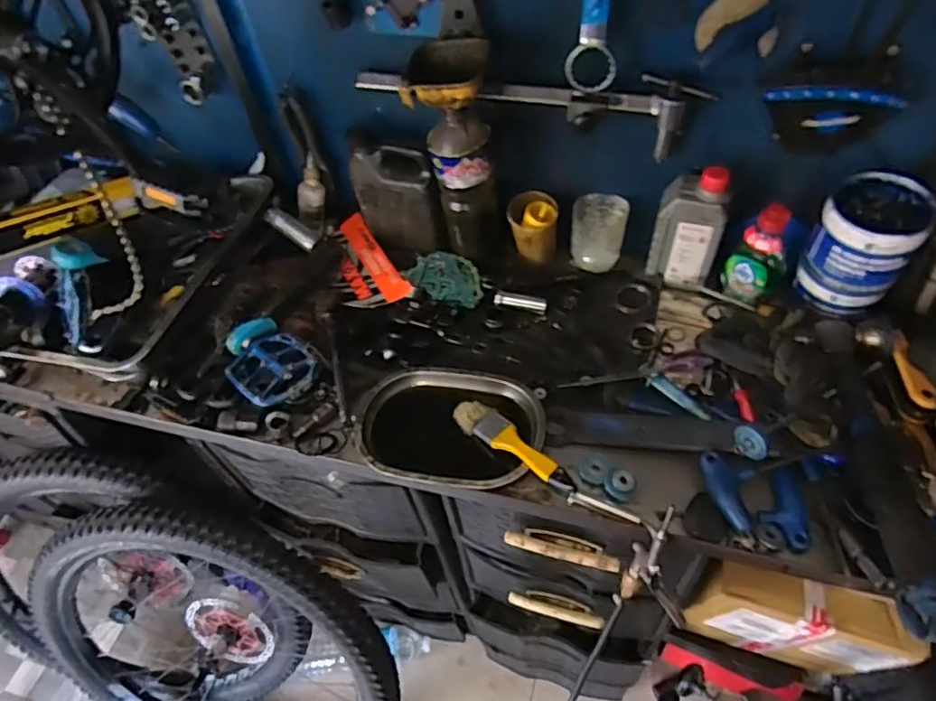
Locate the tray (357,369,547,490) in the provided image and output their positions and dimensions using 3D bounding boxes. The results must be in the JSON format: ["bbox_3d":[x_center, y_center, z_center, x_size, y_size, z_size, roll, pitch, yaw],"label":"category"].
[{"bbox_3d":[-0.021,0.090,0.706,0.214,0.024,0.153,4,53,9],"label":"tray"}]

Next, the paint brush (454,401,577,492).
[{"bbox_3d":[0.051,0.105,0.671,0.040,0.014,0.177,-39,44,-22],"label":"paint brush"}]

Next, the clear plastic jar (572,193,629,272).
[{"bbox_3d":[0.186,-0.169,0.844,0.071,0.094,0.068,-3,52,4],"label":"clear plastic jar"}]

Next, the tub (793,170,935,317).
[{"bbox_3d":[0.453,-0.118,0.692,0.101,0.133,0.098,23,58,22],"label":"tub"}]

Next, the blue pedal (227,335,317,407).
[{"bbox_3d":[-0.252,0.020,0.767,0.102,0.030,0.102,-33,56,-19],"label":"blue pedal"}]

